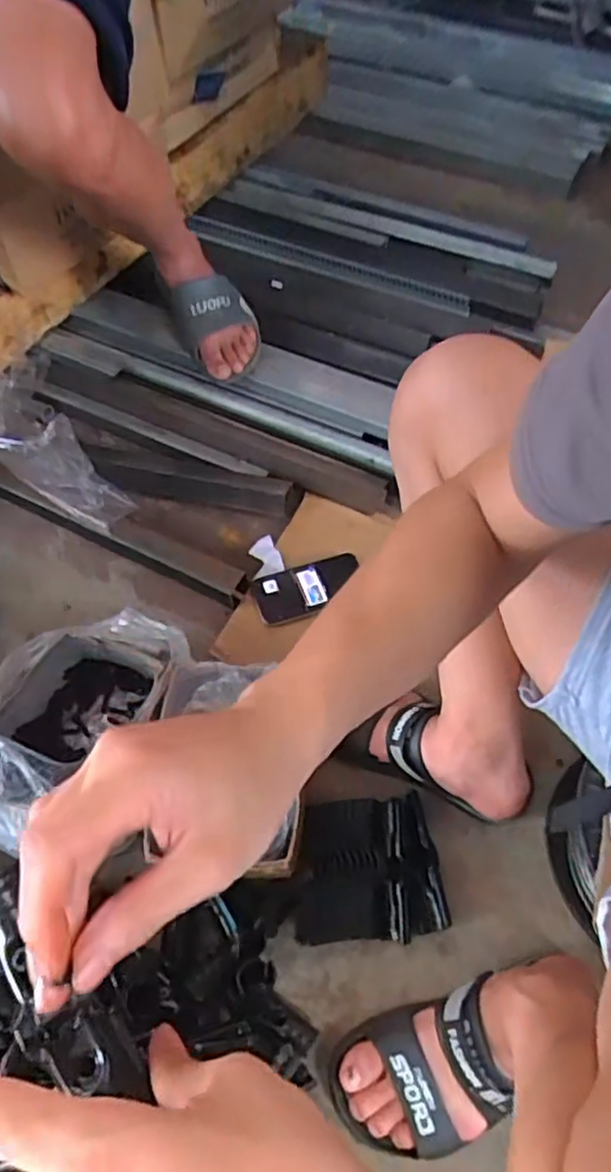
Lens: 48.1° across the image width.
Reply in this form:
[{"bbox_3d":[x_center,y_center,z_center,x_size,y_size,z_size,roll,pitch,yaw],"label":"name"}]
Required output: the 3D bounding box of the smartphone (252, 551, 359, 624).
[{"bbox_3d":[0.004,0.000,0.876,0.140,0.005,0.069,-21,61,-12],"label":"smartphone"}]

